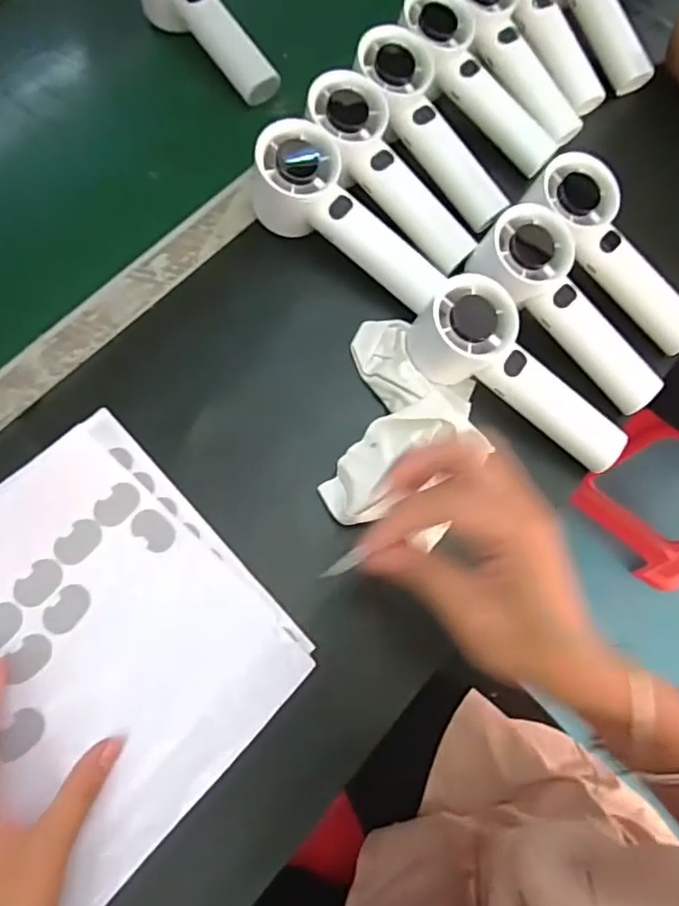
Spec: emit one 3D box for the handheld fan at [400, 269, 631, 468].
[{"bbox_3d":[0.118,-0.047,0.391,0.157,0.053,0.057,39,73,-4],"label":"handheld fan"}]

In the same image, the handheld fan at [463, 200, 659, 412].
[{"bbox_3d":[0.158,-0.095,0.406,0.057,0.035,0.160,-41,94,-14],"label":"handheld fan"}]

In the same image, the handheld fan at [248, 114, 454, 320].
[{"bbox_3d":[0.005,-0.157,0.411,0.154,0.049,0.055,41,74,0],"label":"handheld fan"}]

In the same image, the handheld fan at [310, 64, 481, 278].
[{"bbox_3d":[0.037,-0.199,0.427,0.045,0.035,0.155,-42,98,-15],"label":"handheld fan"}]

